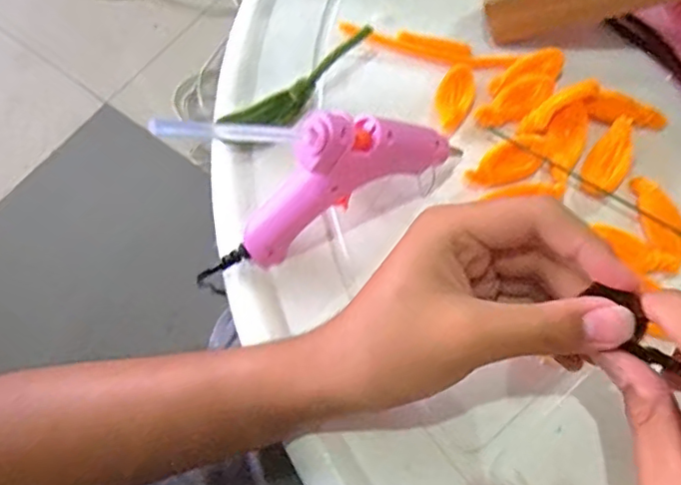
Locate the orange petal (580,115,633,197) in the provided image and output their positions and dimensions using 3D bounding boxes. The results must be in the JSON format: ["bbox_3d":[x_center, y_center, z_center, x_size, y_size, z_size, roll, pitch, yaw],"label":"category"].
[{"bbox_3d":[0.169,-0.054,0.365,0.024,0.006,0.052,25,84,13],"label":"orange petal"}]

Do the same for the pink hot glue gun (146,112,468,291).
[{"bbox_3d":[-0.012,-0.037,0.308,0.160,0.112,0.031,-20,68,-6],"label":"pink hot glue gun"}]

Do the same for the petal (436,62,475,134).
[{"bbox_3d":[0.076,-0.096,0.386,0.022,0.008,0.050,18,69,10],"label":"petal"}]

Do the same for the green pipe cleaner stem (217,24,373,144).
[{"bbox_3d":[-0.028,-0.106,0.393,0.120,0.013,0.033,-38,70,4],"label":"green pipe cleaner stem"}]

